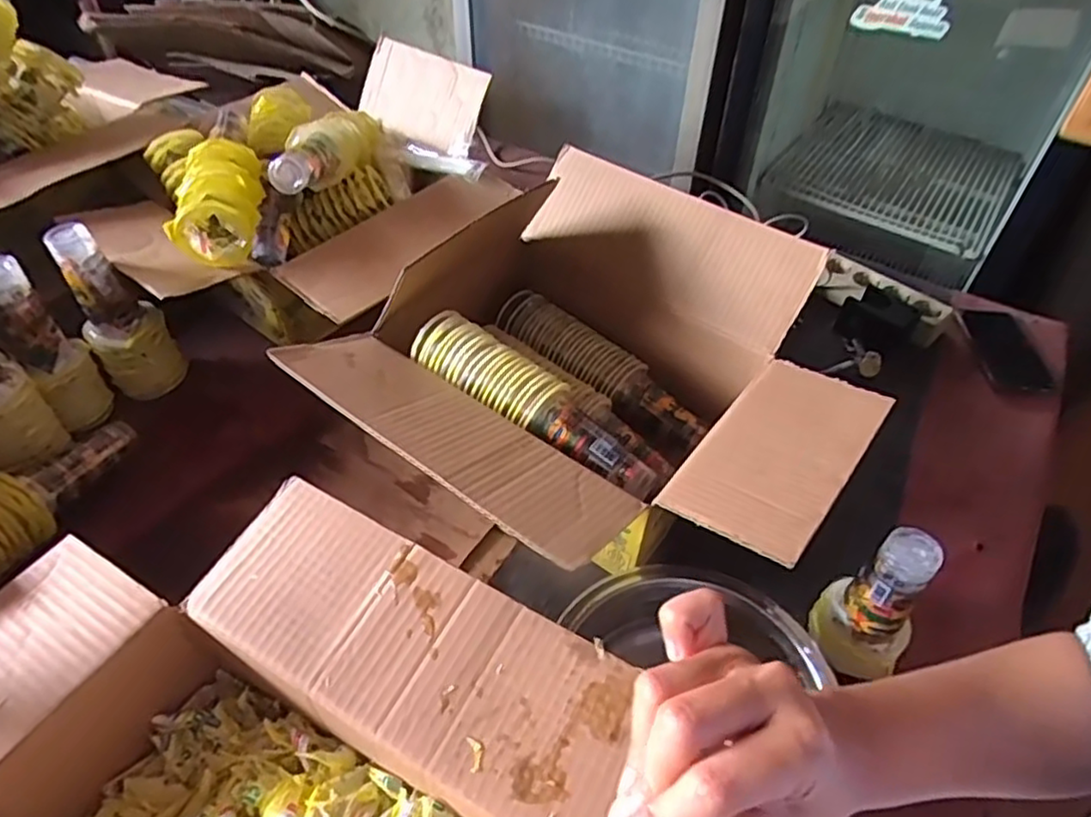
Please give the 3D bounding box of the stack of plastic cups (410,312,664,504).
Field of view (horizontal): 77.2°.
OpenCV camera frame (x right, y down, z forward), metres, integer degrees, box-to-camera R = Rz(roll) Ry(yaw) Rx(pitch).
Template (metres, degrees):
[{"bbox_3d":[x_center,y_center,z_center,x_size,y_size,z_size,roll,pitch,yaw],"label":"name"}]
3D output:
[{"bbox_3d":[-0.014,-0.005,0.629,0.259,0.057,0.059,32,52,24],"label":"stack of plastic cups"}]

